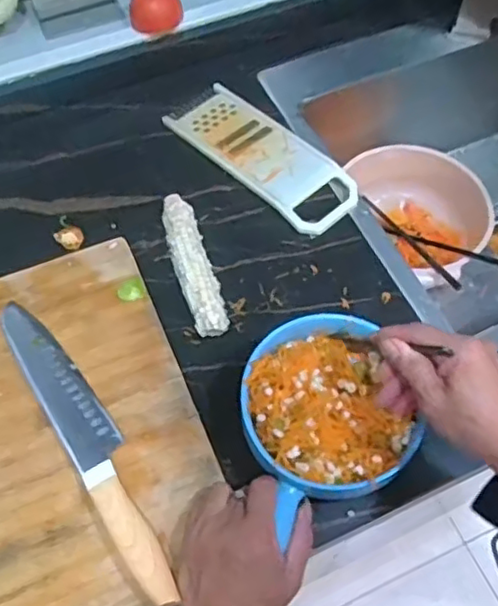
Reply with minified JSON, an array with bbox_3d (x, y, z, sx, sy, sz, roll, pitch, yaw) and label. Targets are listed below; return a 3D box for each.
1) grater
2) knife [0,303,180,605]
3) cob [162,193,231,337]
[{"bbox_3d":[0.015,-0.167,0.709,0.090,0.013,0.231,-40,67,-21],"label":"grater"},{"bbox_3d":[-0.136,0.105,0.530,0.043,0.023,0.295,-30,64,-16],"label":"knife"},{"bbox_3d":[-0.055,-0.037,0.633,0.036,0.034,0.163,-17,61,-9],"label":"cob"}]

